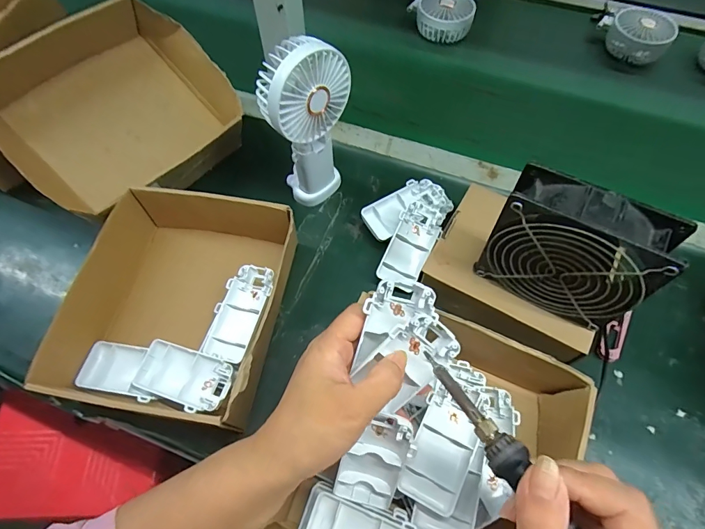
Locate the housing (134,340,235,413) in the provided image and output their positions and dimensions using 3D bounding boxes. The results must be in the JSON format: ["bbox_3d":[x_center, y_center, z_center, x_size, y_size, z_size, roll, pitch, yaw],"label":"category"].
[{"bbox_3d":[-0.153,0.102,0.364,0.092,0.013,0.047,14,69,21],"label":"housing"}]

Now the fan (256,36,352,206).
[{"bbox_3d":[-0.045,-0.138,0.416,0.085,0.194,0.043,-30,66,-15],"label":"fan"}]

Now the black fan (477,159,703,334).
[{"bbox_3d":[0.175,-0.010,0.327,0.118,0.113,0.044,28,66,14],"label":"black fan"}]

